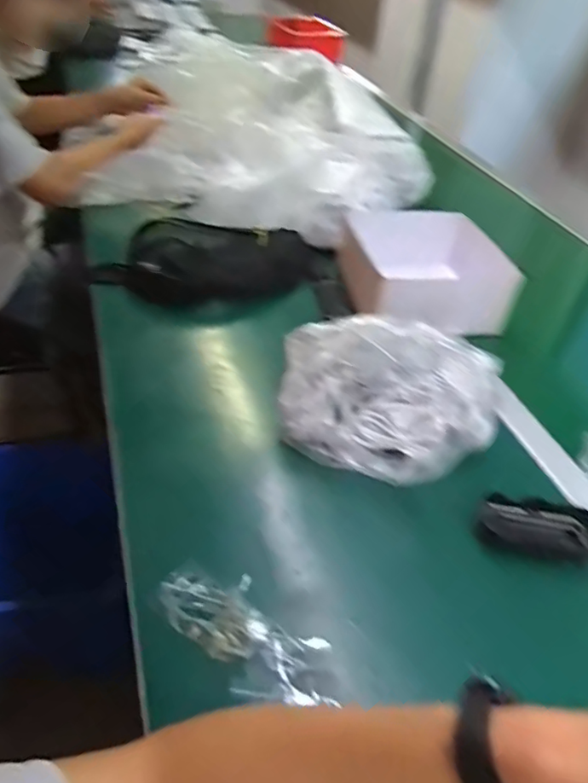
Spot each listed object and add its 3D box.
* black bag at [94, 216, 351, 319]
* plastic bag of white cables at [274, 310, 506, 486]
[{"bbox_3d":[-0.112,-0.192,0.864,0.373,0.074,0.160,-2,42,-9],"label":"black bag"},{"bbox_3d":[0.099,0.004,0.604,0.238,0.114,0.158,15,42,10],"label":"plastic bag of white cables"}]

